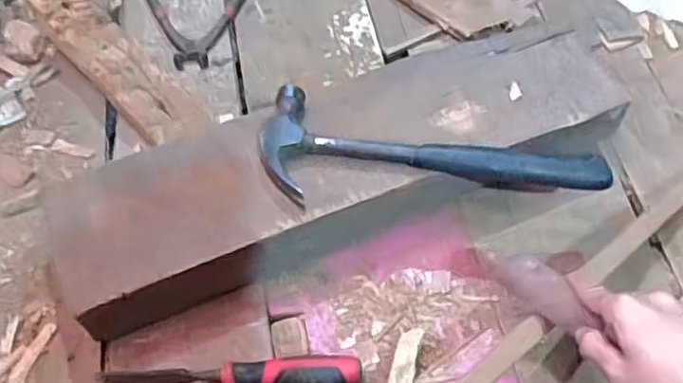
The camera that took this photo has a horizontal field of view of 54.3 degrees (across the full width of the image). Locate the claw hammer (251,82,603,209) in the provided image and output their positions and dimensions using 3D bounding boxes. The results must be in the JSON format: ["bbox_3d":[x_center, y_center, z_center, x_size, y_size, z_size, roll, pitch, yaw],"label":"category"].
[{"bbox_3d":[0.082,-0.045,0.627,0.312,0.027,0.116,0,59,2],"label":"claw hammer"}]

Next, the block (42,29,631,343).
[{"bbox_3d":[0.003,-0.021,0.682,0.567,0.100,0.166,-21,60,-11],"label":"block"}]

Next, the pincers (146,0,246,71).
[{"bbox_3d":[-0.183,-0.238,0.856,0.183,0.021,0.198,-6,59,-2],"label":"pincers"}]

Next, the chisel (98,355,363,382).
[{"bbox_3d":[-0.103,0.167,0.605,0.238,0.043,0.027,0,59,2],"label":"chisel"}]

